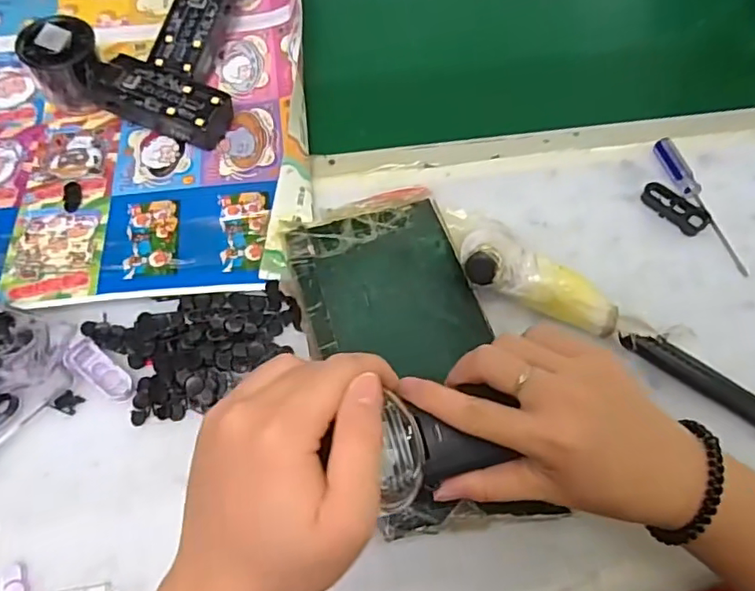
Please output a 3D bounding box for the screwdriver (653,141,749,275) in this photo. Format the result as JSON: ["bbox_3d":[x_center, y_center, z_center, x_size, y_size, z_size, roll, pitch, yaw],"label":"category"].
[{"bbox_3d":[0.240,-0.069,0.419,0.015,0.011,0.120,-14,63,-9],"label":"screwdriver"}]

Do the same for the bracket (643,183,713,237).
[{"bbox_3d":[0.222,-0.067,0.418,0.024,0.012,0.050,-41,70,-20],"label":"bracket"}]

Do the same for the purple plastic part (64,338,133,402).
[{"bbox_3d":[-0.175,0.047,0.354,0.050,0.006,0.018,37,67,16],"label":"purple plastic part"}]

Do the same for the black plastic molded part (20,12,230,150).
[{"bbox_3d":[-0.197,-0.167,0.446,0.156,0.052,0.052,19,63,8],"label":"black plastic molded part"}]

